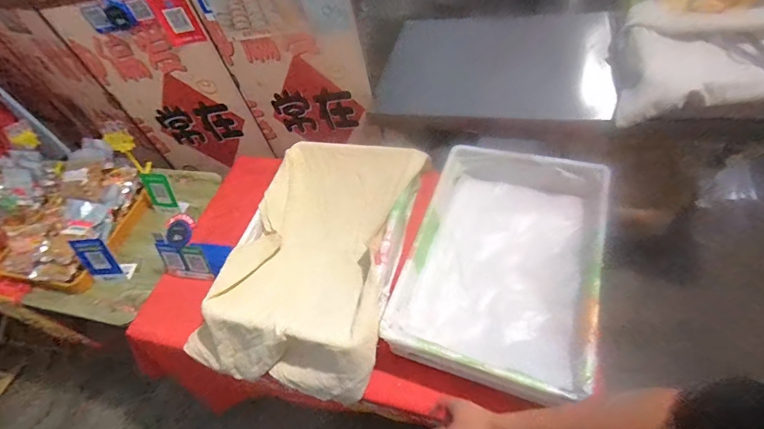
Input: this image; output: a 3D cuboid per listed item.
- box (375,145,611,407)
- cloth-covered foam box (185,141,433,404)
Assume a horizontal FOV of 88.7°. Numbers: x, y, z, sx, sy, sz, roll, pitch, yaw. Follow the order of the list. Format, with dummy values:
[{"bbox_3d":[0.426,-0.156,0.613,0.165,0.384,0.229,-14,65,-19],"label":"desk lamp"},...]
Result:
[{"bbox_3d":[0.290,0.103,0.971,0.401,0.182,0.617,13,57,20],"label":"box"},{"bbox_3d":[-0.184,0.093,1.080,0.493,0.194,0.700,6,55,16],"label":"cloth-covered foam box"}]

